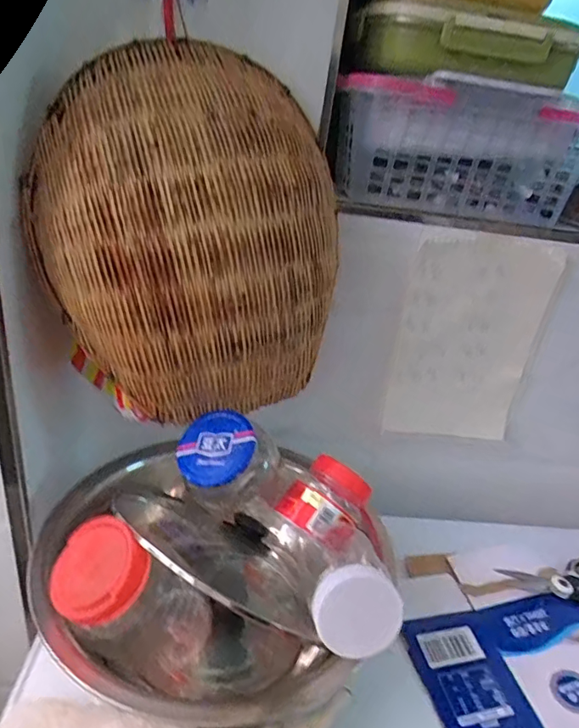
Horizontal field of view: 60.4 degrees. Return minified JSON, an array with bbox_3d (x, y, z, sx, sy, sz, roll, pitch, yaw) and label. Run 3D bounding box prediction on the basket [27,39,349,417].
[{"bbox_3d":[-0.086,-0.113,0.492,0.304,0.315,0.127,-2,27,-20],"label":"basket"}]

